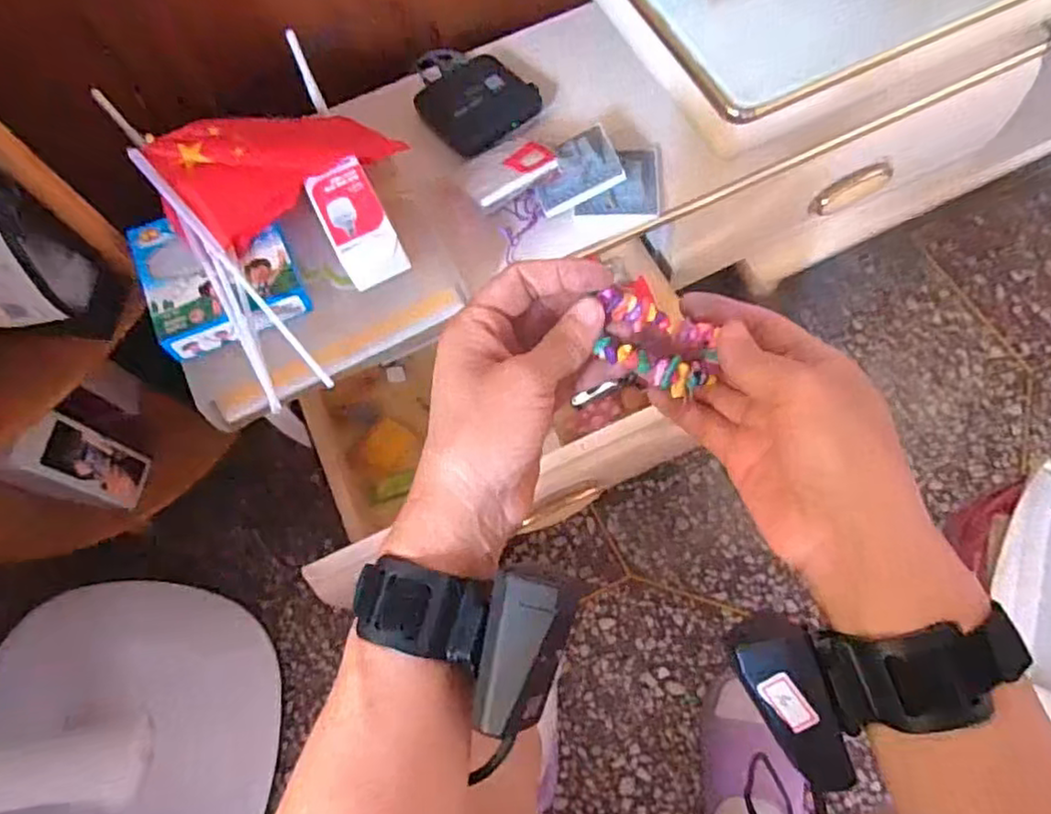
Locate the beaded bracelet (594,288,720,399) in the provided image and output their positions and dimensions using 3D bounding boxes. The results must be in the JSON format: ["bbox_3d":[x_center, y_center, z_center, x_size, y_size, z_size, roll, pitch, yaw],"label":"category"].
[{"bbox_3d":[0.067,-0.030,0.335,0.066,0.014,0.035,26,79,-11],"label":"beaded bracelet"}]

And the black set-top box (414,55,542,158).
[{"bbox_3d":[-0.051,-0.336,0.728,0.118,0.024,0.103,-29,69,-9],"label":"black set-top box"}]

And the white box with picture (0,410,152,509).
[{"bbox_3d":[-0.507,0.063,0.758,0.028,0.201,0.076,15,70,11],"label":"white box with picture"}]

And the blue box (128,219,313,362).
[{"bbox_3d":[-0.264,-0.115,0.577,0.121,0.036,0.138,-24,68,-6],"label":"blue box"}]

